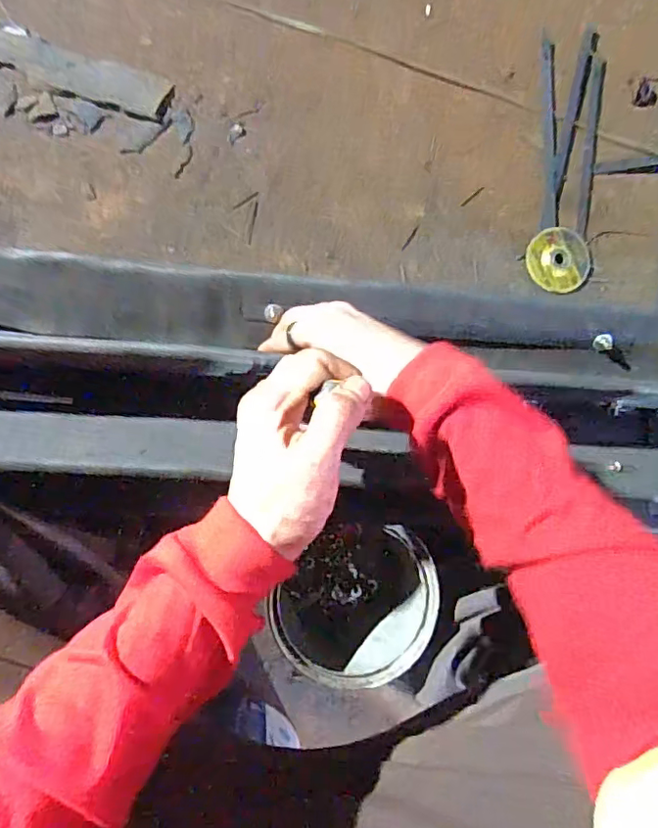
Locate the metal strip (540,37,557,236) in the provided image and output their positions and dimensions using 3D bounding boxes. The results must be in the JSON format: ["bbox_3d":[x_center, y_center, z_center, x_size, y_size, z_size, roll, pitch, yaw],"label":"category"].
[{"bbox_3d":[0.327,-0.419,0.820,0.024,0.011,0.300,2,86,-7],"label":"metal strip"}]

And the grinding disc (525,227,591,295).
[{"bbox_3d":[0.333,-0.222,0.795,0.094,0.006,0.093,0,86,-7],"label":"grinding disc"}]

